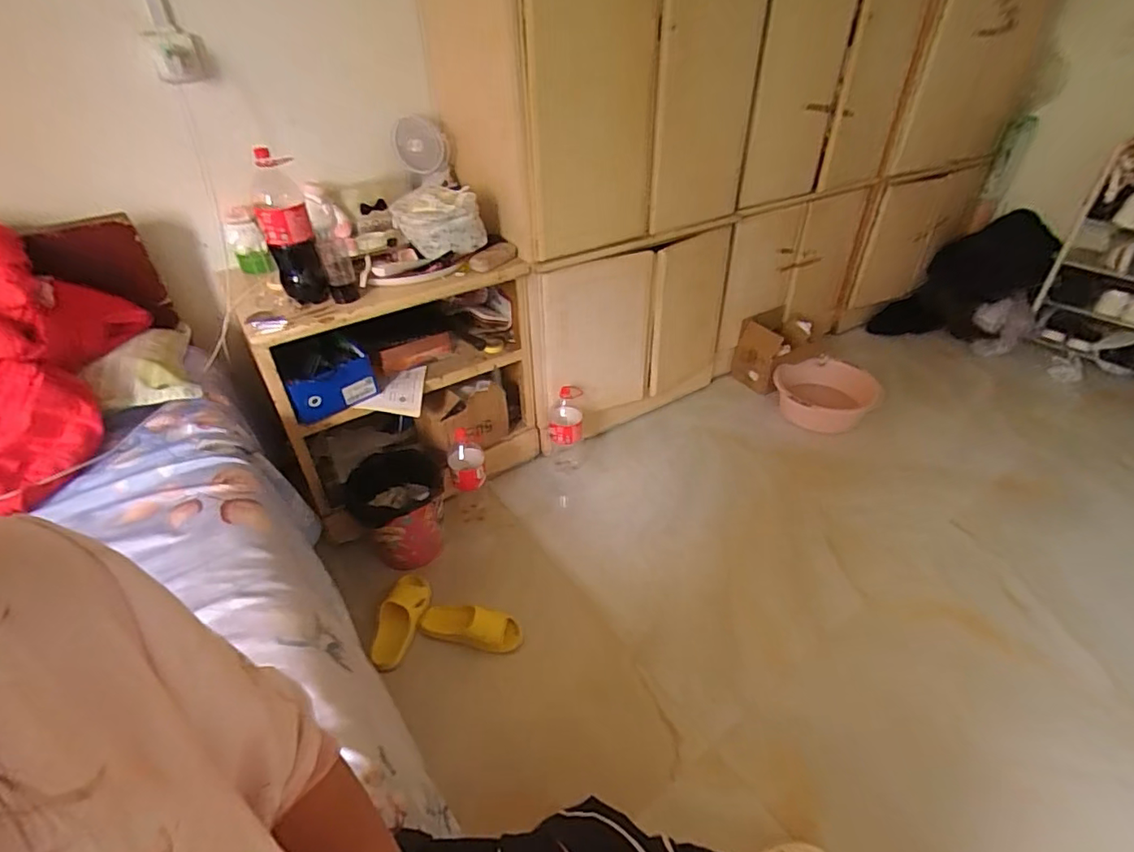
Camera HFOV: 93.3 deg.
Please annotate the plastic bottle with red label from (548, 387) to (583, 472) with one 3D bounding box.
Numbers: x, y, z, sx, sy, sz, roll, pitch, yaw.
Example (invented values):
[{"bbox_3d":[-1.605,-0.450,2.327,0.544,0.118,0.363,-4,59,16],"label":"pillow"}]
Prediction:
[{"bbox_3d":[-0.003,0.009,1.733,0.111,0.314,0.123,-3,39,-2],"label":"plastic bottle with red label"}]

